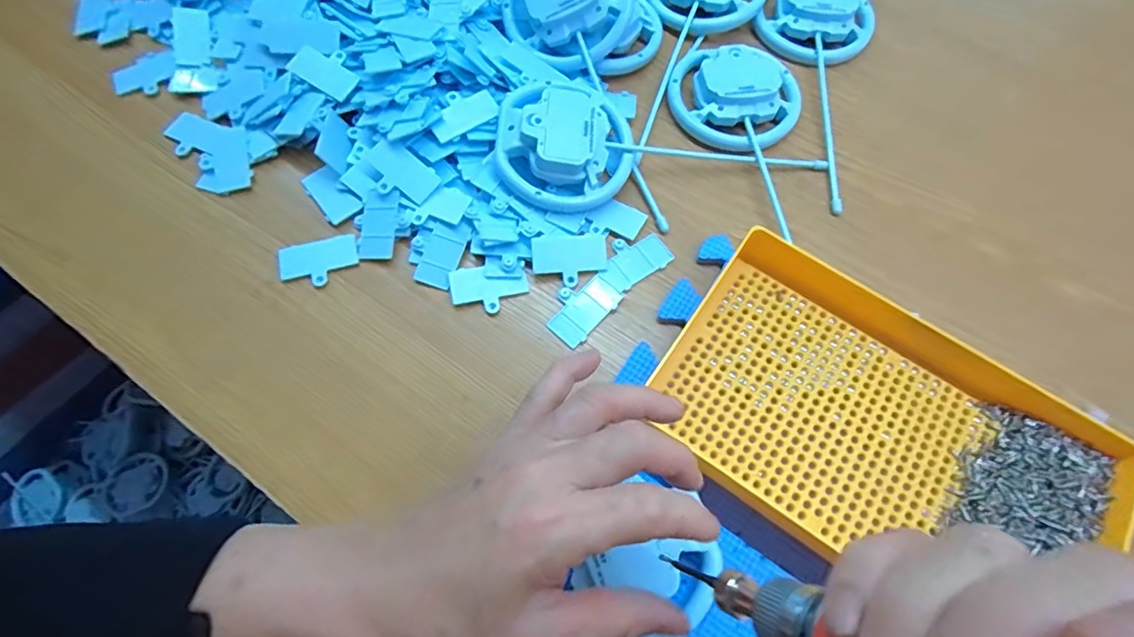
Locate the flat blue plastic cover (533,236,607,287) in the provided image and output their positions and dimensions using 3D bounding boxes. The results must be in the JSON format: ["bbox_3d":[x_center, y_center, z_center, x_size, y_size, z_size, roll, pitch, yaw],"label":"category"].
[{"bbox_3d":[0.002,-0.041,0.357,0.052,0.004,0.034,-2,74,-12],"label":"flat blue plastic cover"}]

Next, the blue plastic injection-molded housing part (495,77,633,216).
[{"bbox_3d":[-0.001,-0.129,0.372,0.093,0.041,0.104,4,66,0],"label":"blue plastic injection-molded housing part"}]

